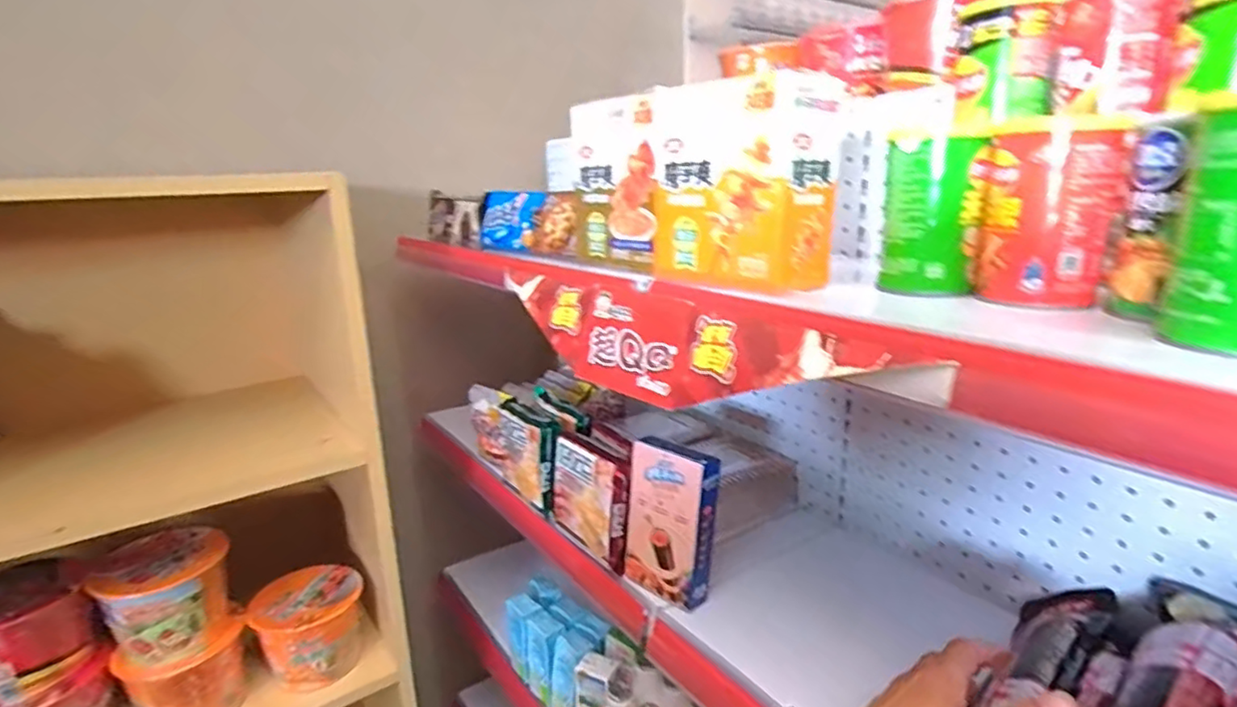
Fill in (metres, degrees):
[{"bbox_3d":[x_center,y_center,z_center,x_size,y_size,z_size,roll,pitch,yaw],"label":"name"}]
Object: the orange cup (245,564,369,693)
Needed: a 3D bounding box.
[{"bbox_3d":[-0.402,0.360,0.836,0.126,0.114,0.110,-11,18,-30],"label":"orange cup"}]

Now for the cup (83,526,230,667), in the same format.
[{"bbox_3d":[-0.532,0.280,0.751,0.122,0.105,0.129,-13,19,-37],"label":"cup"}]

